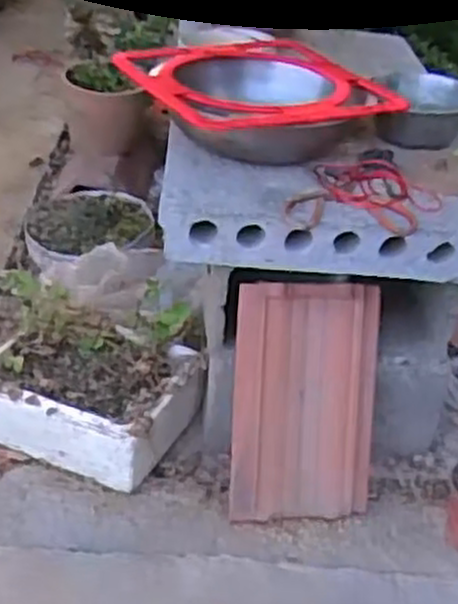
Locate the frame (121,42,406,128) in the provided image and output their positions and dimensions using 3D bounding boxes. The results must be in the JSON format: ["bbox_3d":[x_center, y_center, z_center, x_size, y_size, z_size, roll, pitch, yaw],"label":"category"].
[{"bbox_3d":[0.031,-0.330,1.165,0.347,0.023,0.333,-13,38,-28],"label":"frame"}]

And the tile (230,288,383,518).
[{"bbox_3d":[0.110,0.142,1.135,0.207,0.333,0.017,0,6,-9],"label":"tile"}]

